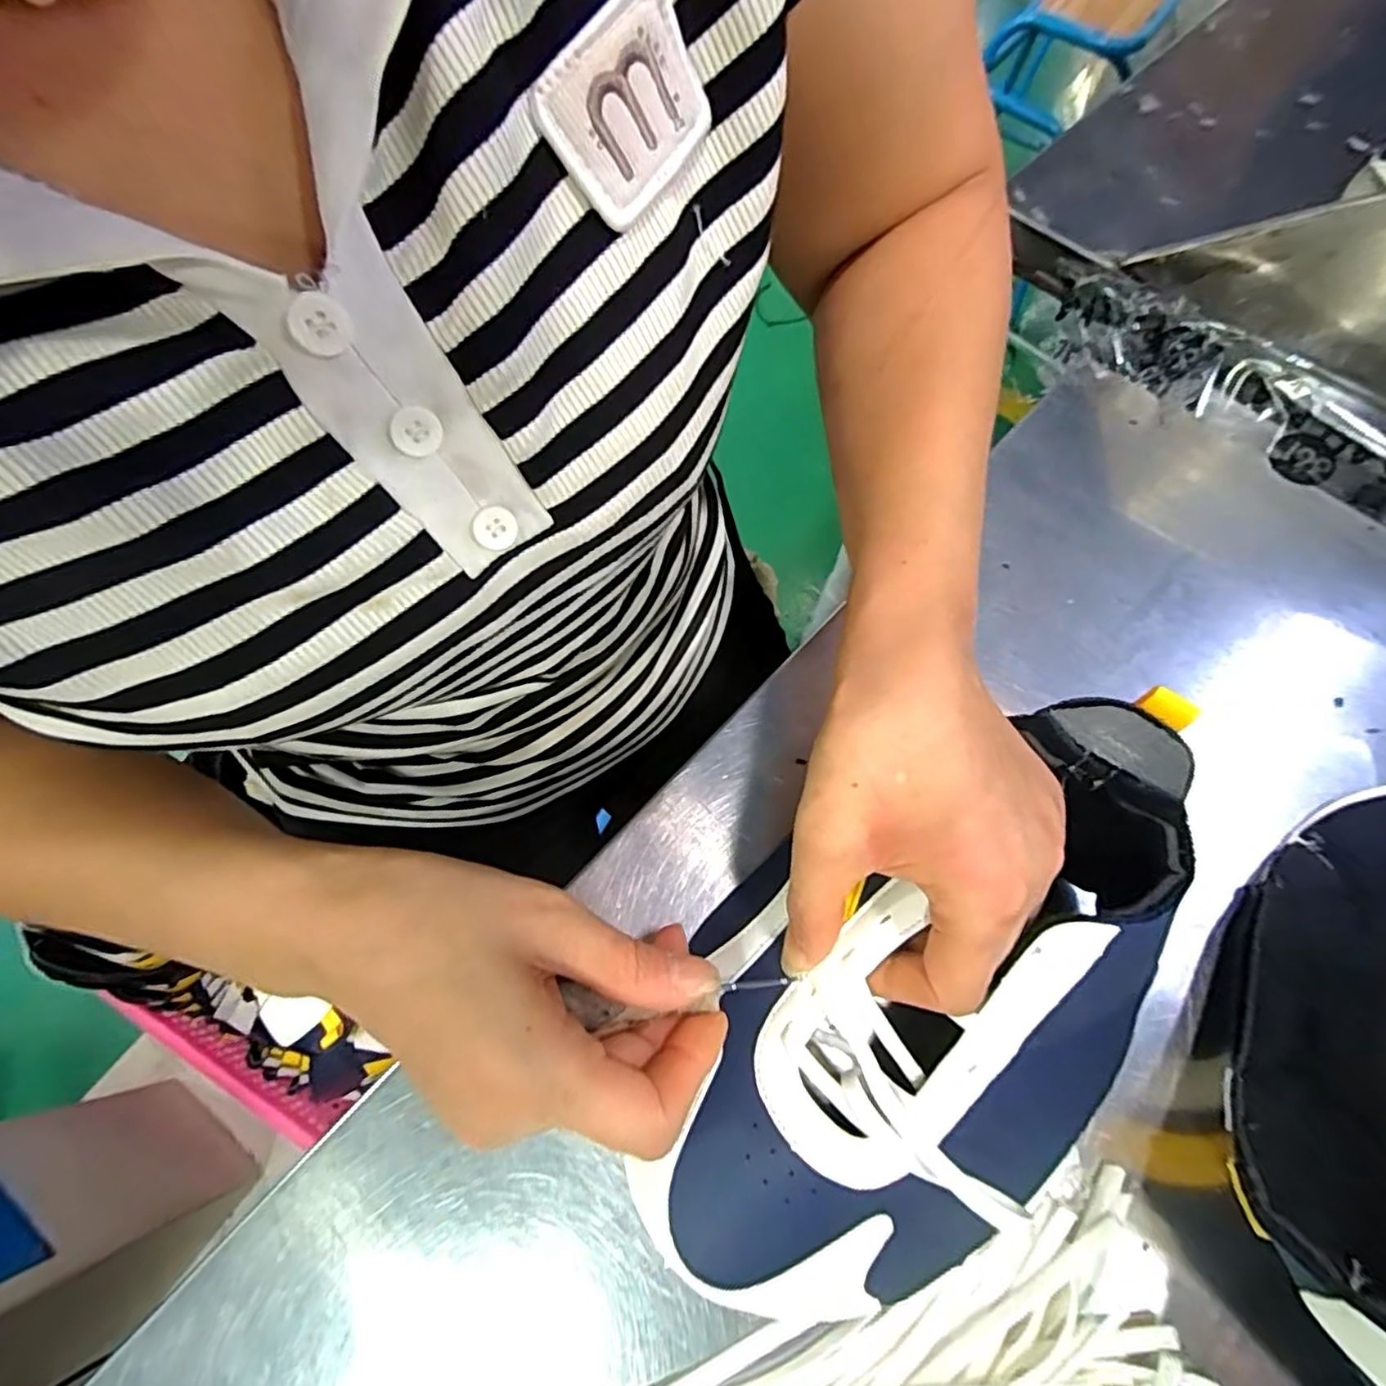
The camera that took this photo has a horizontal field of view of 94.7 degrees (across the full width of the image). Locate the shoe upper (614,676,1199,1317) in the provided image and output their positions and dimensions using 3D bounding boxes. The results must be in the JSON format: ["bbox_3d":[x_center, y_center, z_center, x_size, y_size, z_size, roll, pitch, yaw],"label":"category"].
[{"bbox_3d":[0.082,0.106,0.229,0.235,0.065,0.139,-41,69,-5],"label":"shoe upper"}]

